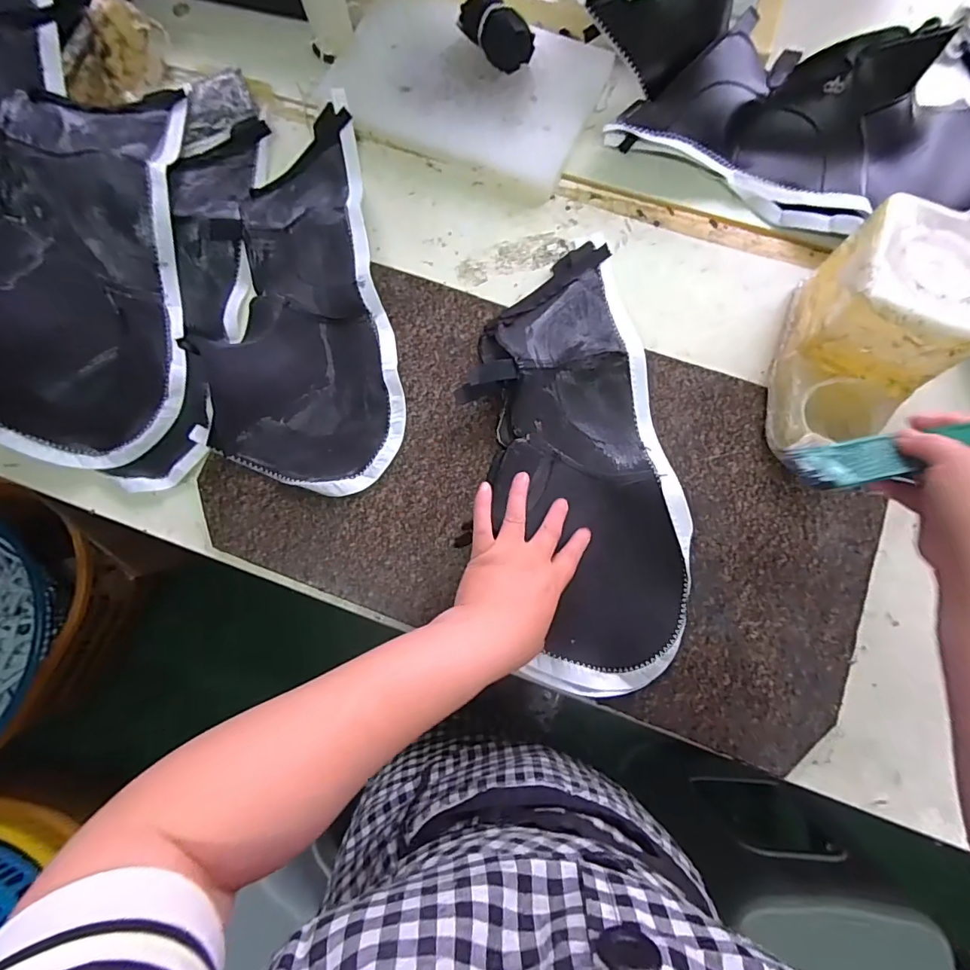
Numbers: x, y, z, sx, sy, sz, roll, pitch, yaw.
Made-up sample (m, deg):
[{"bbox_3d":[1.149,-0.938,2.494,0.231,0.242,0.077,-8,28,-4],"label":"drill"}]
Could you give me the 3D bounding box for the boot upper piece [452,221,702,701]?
[{"bbox_3d":[0.084,-0.030,0.447,0.172,0.049,0.432,-8,81,-2],"label":"boot upper piece"}]

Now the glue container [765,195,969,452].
[{"bbox_3d":[0.334,-0.120,0.411,0.102,0.122,0.203,23,83,6],"label":"glue container"}]

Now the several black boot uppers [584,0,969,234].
[{"bbox_3d":[0.334,-0.390,0.491,0.470,0.078,0.229,16,82,5],"label":"several black boot uppers"}]

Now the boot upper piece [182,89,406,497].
[{"bbox_3d":[-0.188,-0.207,0.491,0.189,0.048,0.435,-4,80,2],"label":"boot upper piece"}]

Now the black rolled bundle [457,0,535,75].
[{"bbox_3d":[0.011,-0.508,0.519,0.046,0.042,0.086,-39,82,-4],"label":"black rolled bundle"}]

